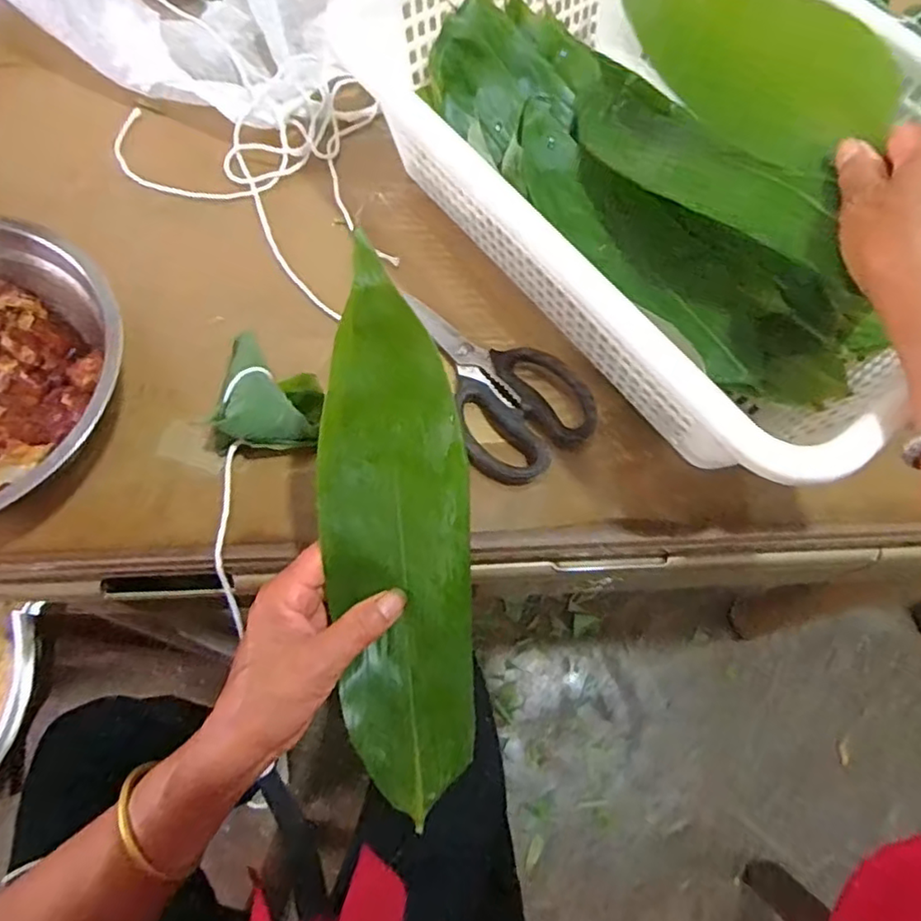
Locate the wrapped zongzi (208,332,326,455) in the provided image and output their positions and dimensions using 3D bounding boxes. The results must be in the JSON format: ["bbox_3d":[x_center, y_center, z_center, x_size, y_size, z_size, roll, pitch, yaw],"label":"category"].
[{"bbox_3d":[-0.124,-0.044,0.413,0.067,0.037,0.074,7,68,0],"label":"wrapped zongzi"}]

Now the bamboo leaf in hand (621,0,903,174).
[{"bbox_3d":[0.181,-0.277,0.424,0.083,0.011,0.248,-46,53,27],"label":"bamboo leaf in hand"}]

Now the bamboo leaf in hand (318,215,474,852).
[{"bbox_3d":[-0.033,0.047,0.339,0.078,0.032,0.284,-5,98,-5],"label":"bamboo leaf in hand"}]

